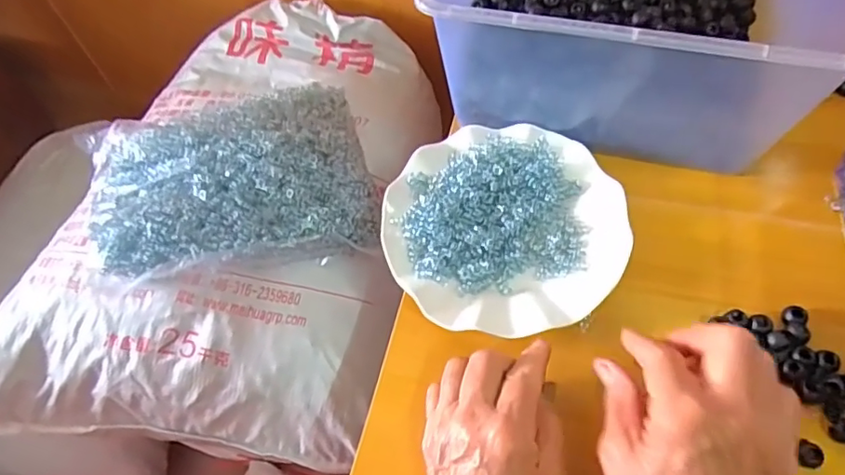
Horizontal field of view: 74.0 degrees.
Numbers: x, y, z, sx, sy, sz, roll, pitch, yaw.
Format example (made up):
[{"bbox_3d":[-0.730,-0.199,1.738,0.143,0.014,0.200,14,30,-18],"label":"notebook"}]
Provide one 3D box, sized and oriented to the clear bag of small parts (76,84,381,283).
[{"bbox_3d":[-0.185,-0.052,0.547,0.258,0.063,0.183,-17,60,-6],"label":"clear bag of small parts"}]

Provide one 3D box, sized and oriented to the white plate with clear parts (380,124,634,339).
[{"bbox_3d":[0.062,-0.009,0.435,0.178,0.022,0.174,-2,59,3],"label":"white plate with clear parts"}]

